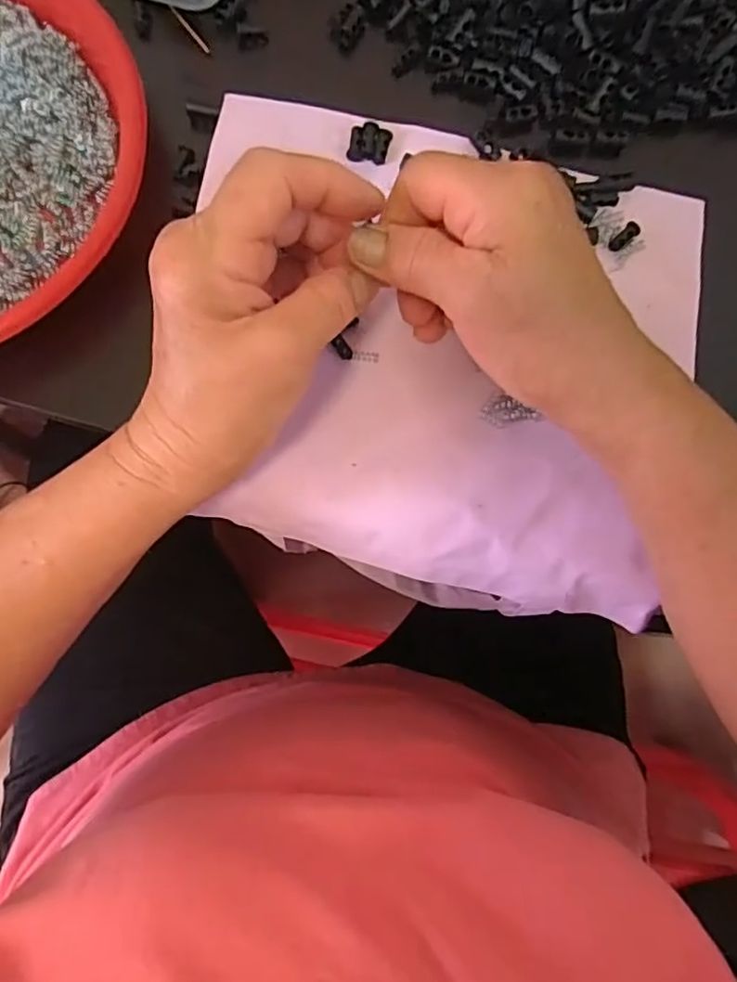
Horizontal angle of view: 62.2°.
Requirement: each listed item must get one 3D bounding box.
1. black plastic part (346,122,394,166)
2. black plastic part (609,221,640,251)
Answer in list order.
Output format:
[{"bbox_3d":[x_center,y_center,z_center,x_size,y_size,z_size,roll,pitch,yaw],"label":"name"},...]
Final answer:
[{"bbox_3d":[0.001,-0.180,0.316,0.021,0.004,0.020,11,79,-1],"label":"black plastic part"},{"bbox_3d":[0.134,-0.133,0.321,0.017,0.004,0.008,-41,85,8],"label":"black plastic part"}]

